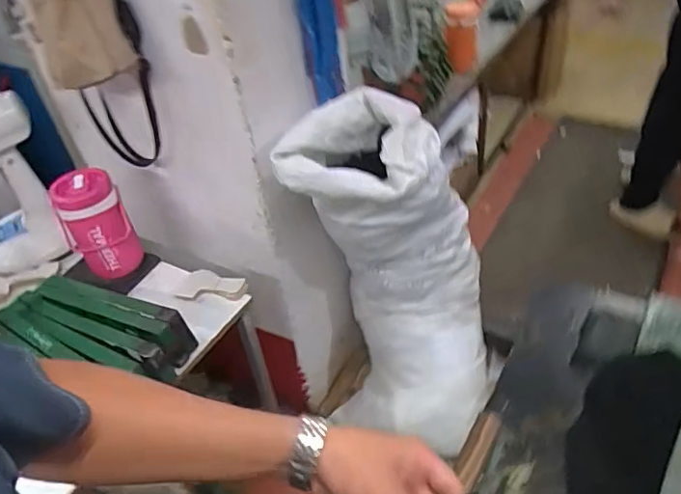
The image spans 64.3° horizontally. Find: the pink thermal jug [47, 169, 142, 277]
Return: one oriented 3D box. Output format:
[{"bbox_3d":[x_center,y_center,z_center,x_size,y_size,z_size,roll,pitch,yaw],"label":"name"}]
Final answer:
[{"bbox_3d":[-0.583,-0.050,1.299,0.145,0.256,0.122,-22,41,-19],"label":"pink thermal jug"}]

